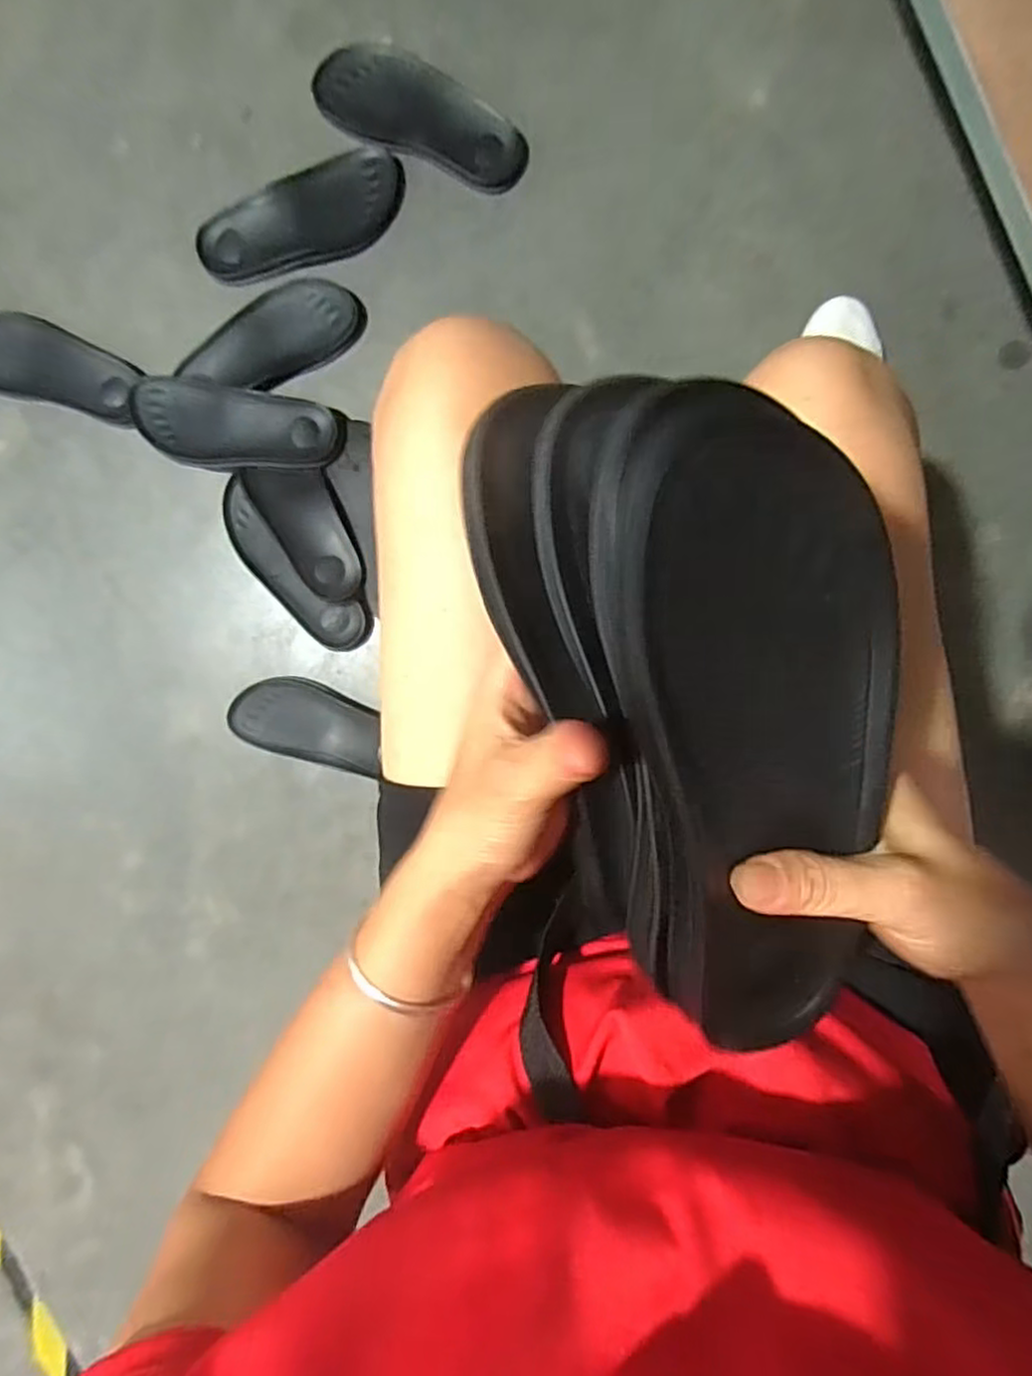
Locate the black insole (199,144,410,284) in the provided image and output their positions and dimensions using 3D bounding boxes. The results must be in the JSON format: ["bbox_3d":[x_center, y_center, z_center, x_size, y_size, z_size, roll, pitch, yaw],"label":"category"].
[{"bbox_3d":[-0.237,-0.522,0.778,0.234,0.014,0.097,-15,95,5],"label":"black insole"}]

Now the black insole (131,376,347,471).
[{"bbox_3d":[-0.313,-0.289,0.780,0.232,0.044,0.089,12,96,2],"label":"black insole"}]

